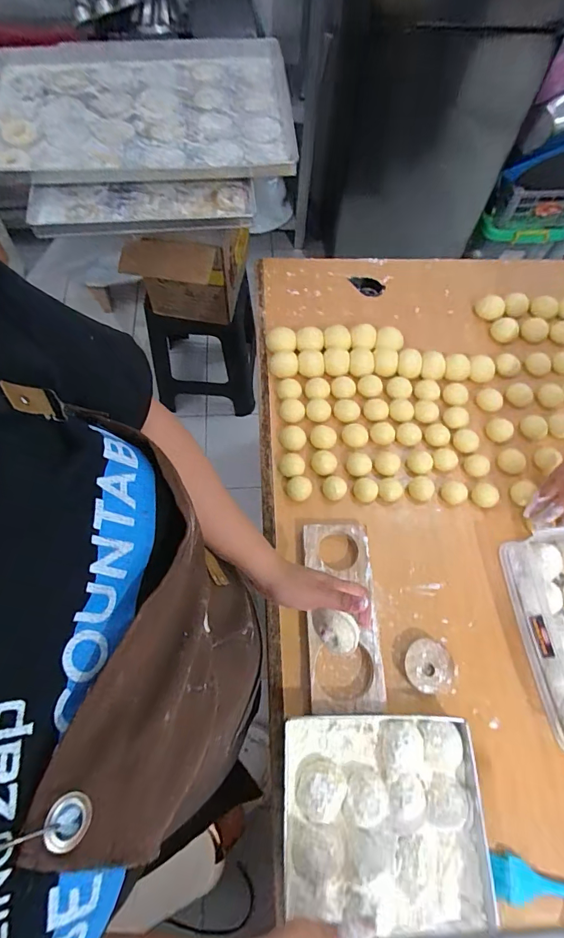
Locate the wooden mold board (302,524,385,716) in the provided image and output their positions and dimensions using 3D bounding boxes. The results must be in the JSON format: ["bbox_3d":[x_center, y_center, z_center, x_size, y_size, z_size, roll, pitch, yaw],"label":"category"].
[{"bbox_3d":[0.084,0.200,0.595,0.097,0.019,0.249,0,63,-3],"label":"wooden mold board"}]

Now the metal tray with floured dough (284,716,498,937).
[{"bbox_3d":[0.118,0.424,0.495,0.232,0.033,0.233,1,65,-2],"label":"metal tray with floured dough"}]

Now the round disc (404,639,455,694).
[{"bbox_3d":[0.201,0.272,0.582,0.063,0.027,0.065,1,65,-2],"label":"round disc"}]

